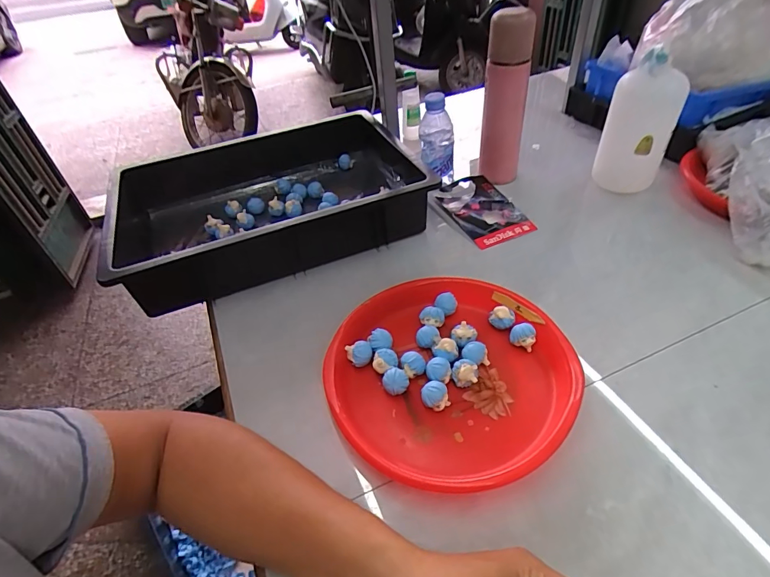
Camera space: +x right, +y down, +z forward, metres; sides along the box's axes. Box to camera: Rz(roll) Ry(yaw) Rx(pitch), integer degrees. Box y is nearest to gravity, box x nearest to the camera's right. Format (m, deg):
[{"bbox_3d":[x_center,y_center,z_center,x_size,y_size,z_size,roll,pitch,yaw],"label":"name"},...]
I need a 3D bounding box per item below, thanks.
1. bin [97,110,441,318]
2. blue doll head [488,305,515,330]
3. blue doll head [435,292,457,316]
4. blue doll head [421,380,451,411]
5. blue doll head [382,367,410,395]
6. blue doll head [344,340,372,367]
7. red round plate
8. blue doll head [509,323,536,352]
[{"bbox_3d":[-0.187,-0.128,0.681,0.464,0.121,0.309,-19,43,-12],"label":"bin"},{"bbox_3d":[0.139,0.034,0.502,0.029,0.021,0.021,8,44,17],"label":"blue doll head"},{"bbox_3d":[0.075,0.019,0.522,0.026,0.020,0.020,5,43,14],"label":"blue doll head"},{"bbox_3d":[0.052,0.112,0.435,0.028,0.025,0.024,-6,42,2],"label":"blue doll head"},{"bbox_3d":[0.011,0.101,0.450,0.025,0.029,0.024,-18,43,-11],"label":"blue doll head"},{"bbox_3d":[-0.029,0.076,0.480,0.028,0.021,0.025,-15,42,-7],"label":"blue doll head"},{"bbox_3d":[0.068,0.090,0.455,0.247,0.041,0.246,-4,42,4],"label":"red round plate"},{"bbox_3d":[0.156,0.057,0.483,0.027,0.025,0.024,11,45,20],"label":"blue doll head"}]

